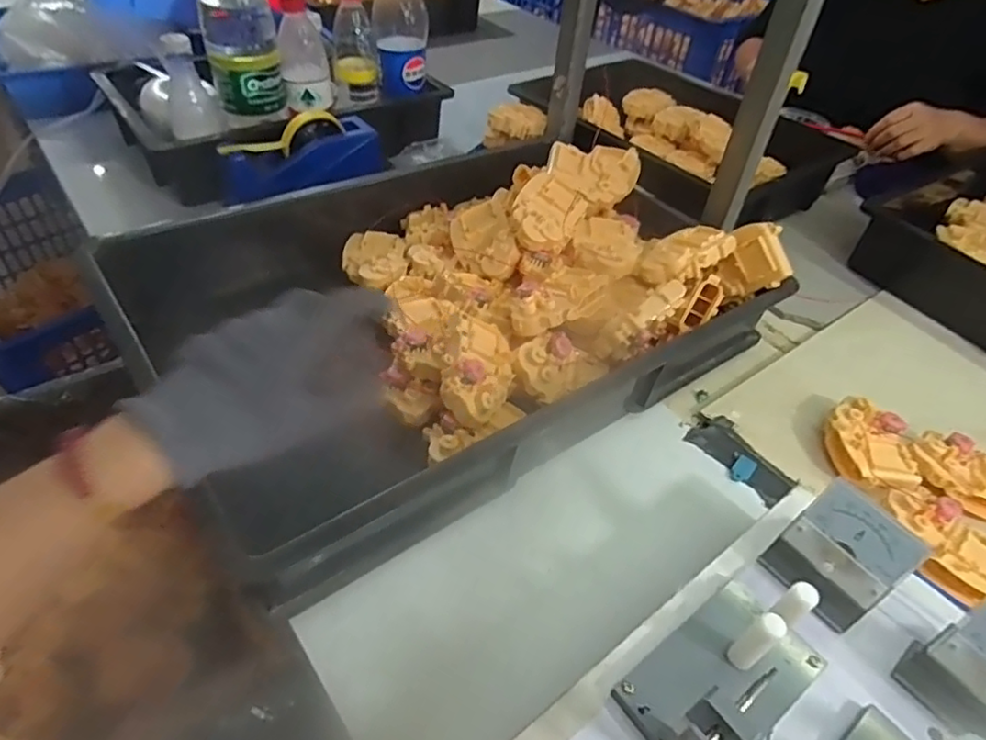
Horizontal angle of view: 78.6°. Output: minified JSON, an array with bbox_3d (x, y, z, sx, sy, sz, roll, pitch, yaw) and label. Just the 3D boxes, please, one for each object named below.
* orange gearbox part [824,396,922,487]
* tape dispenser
[{"bbox_3d":[0.359,0.068,0.574,0.070,0.027,0.092,4,45,-2],"label":"orange gearbox part"},{"bbox_3d":[-0.243,-0.279,0.769,0.202,0.065,0.059,-24,52,-27],"label":"tape dispenser"}]

